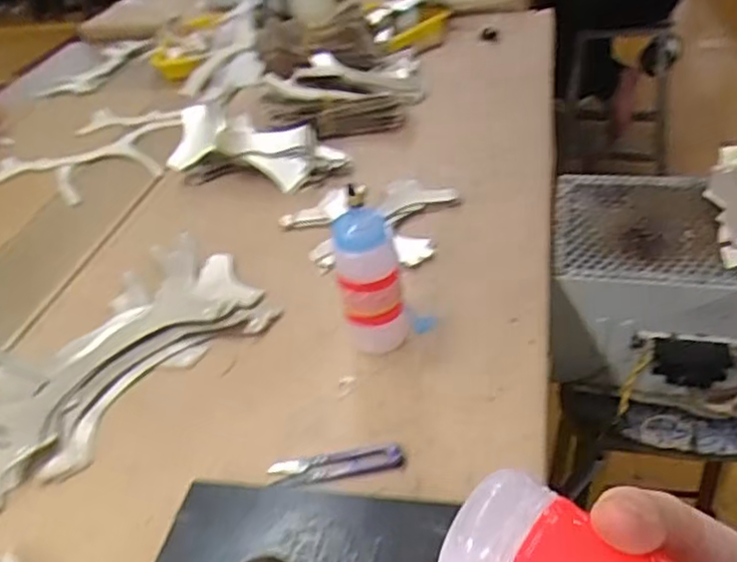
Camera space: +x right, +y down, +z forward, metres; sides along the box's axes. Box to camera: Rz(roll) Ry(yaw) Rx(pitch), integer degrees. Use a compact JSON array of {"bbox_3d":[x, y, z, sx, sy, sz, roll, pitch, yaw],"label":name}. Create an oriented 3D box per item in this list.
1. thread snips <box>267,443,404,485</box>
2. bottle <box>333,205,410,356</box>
[{"bbox_3d":[-0.025,0.138,0.520,0.102,0.008,0.024,-6,36,1],"label":"thread snips"},{"bbox_3d":[0.002,0.002,0.598,0.055,0.129,0.047,-6,36,1],"label":"bottle"}]

